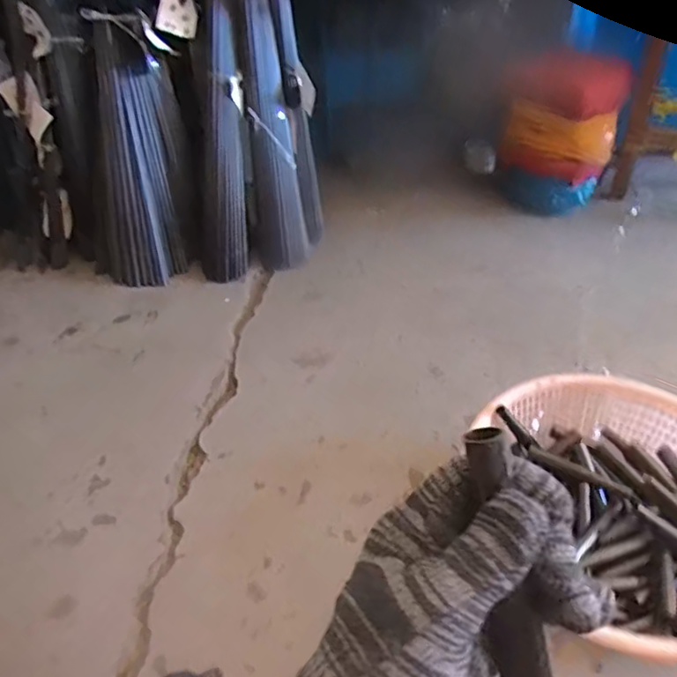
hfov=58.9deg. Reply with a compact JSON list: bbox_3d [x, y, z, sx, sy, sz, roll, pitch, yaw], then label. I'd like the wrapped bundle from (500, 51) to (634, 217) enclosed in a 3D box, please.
[{"bbox_3d":[0.552,-0.513,1.506,0.266,0.324,0.287,14,45,19],"label":"wrapped bundle"}]

